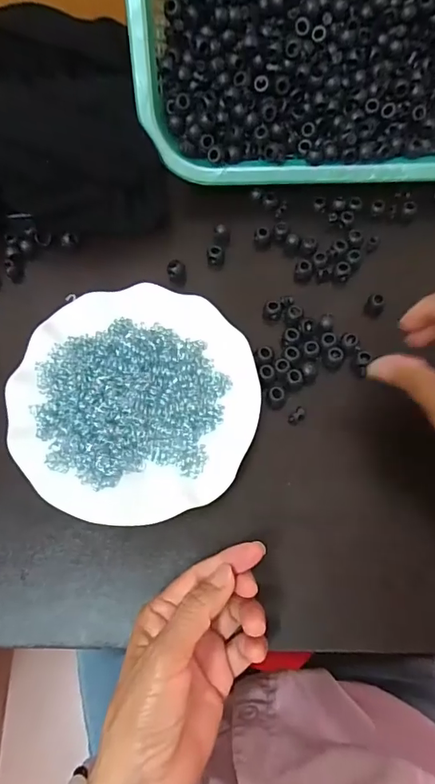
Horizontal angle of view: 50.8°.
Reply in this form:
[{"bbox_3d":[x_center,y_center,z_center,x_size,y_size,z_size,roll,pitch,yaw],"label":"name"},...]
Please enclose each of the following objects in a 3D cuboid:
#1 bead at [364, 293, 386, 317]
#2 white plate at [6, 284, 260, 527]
[{"bbox_3d":[0.134,-0.073,0.389,0.015,0.016,0.016,-1,69,2],"label":"bead"},{"bbox_3d":[-0.063,0.006,0.354,0.178,0.022,0.178,0,71,0],"label":"white plate"}]

